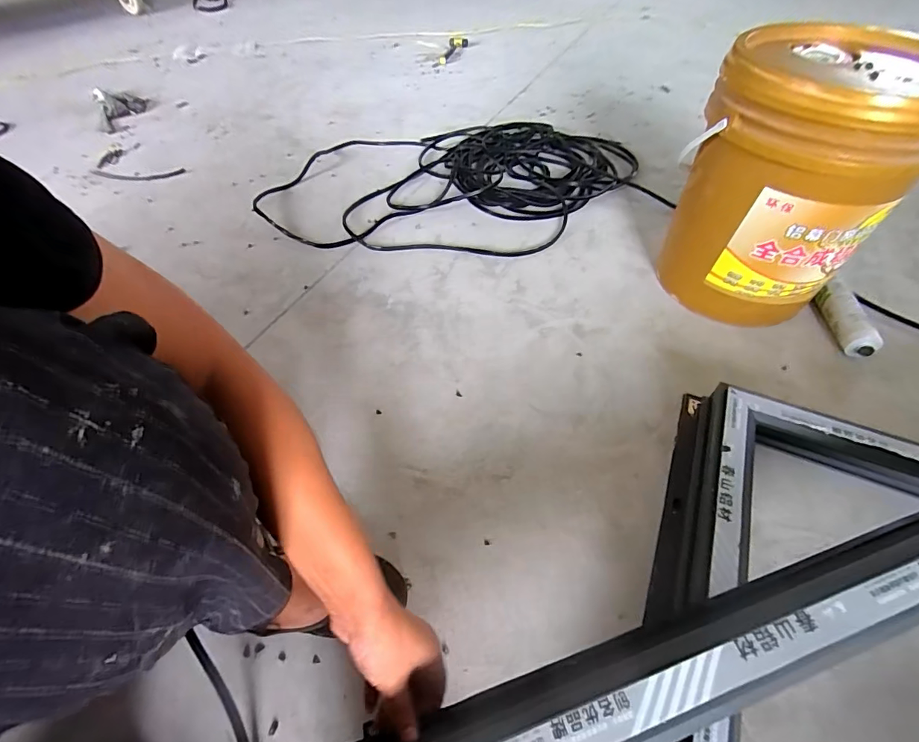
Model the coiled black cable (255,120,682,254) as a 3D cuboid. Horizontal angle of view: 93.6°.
[{"bbox_3d":[0.011,-0.477,1.080,0.999,0.049,0.577,-6,51,-4],"label":"coiled black cable"}]

